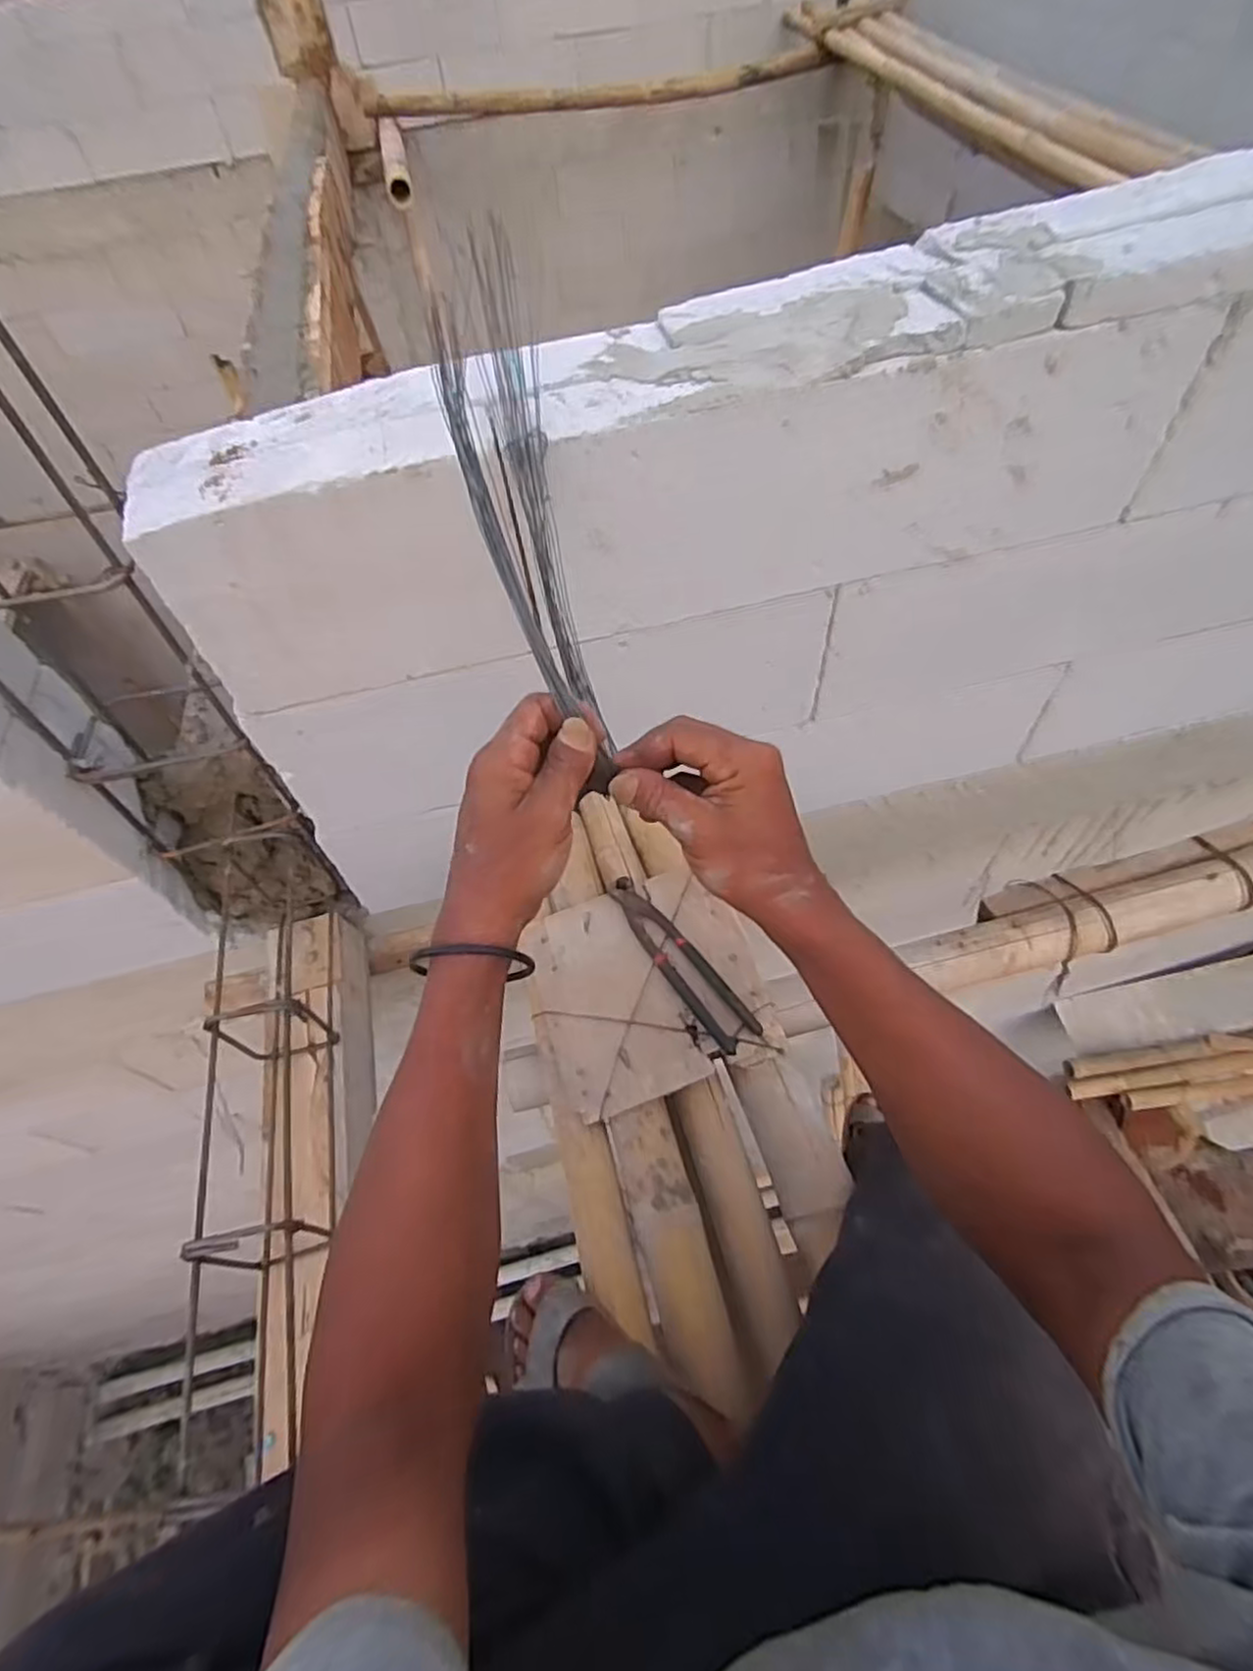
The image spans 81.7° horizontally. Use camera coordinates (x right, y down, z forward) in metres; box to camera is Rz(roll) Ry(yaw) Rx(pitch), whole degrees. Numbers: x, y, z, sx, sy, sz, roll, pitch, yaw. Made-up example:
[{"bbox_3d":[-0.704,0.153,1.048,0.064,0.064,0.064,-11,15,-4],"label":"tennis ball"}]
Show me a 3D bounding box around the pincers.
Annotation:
[{"bbox_3d":[0.051,0.128,0.745,0.043,0.026,0.213,-32,59,-16],"label":"pincers"}]

